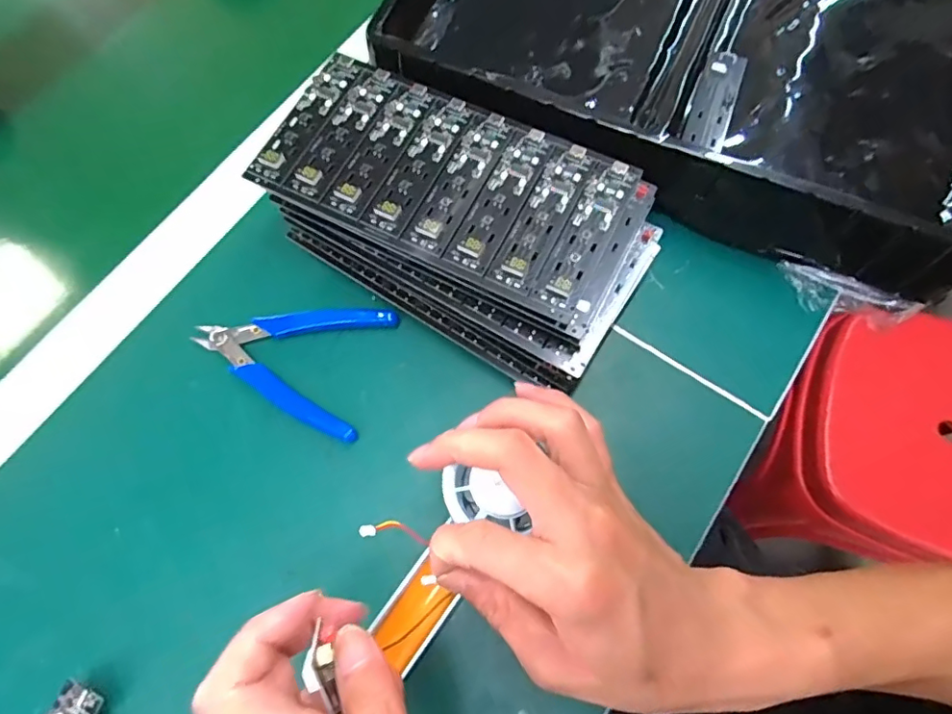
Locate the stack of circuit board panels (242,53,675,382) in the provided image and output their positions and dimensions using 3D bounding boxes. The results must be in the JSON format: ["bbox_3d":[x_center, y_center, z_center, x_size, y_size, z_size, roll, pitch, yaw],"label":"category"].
[{"bbox_3d":[-0.012,-0.079,0.322,0.213,0.065,0.114,28,74,11],"label":"stack of circuit board panels"}]

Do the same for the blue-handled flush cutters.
[{"bbox_3d":[-0.113,-0.002,0.333,0.111,0.011,0.081,16,72,7],"label":"blue-handled flush cutters"}]

